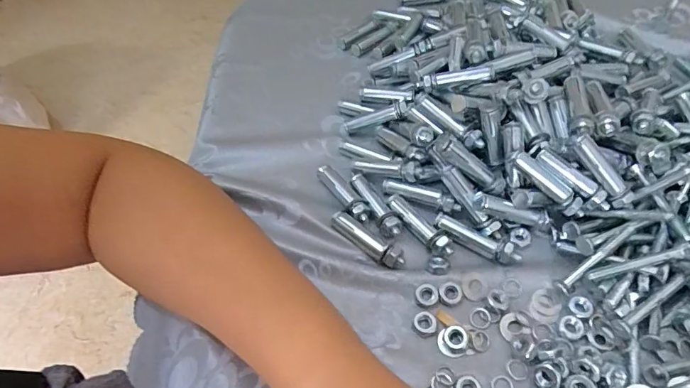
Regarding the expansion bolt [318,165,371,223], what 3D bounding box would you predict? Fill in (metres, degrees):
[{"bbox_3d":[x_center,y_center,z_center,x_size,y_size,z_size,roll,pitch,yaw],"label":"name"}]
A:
[{"bbox_3d":[0.000,-0.001,0.308,0.015,0.011,0.055,-26,54,-15],"label":"expansion bolt"}]

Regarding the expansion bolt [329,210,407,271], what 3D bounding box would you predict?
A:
[{"bbox_3d":[0.014,0.029,0.283,0.053,0.011,0.012,33,61,27],"label":"expansion bolt"}]

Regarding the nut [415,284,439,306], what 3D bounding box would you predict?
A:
[{"bbox_3d":[0.048,0.059,0.261,0.013,0.004,0.012,-2,51,3],"label":"nut"}]

